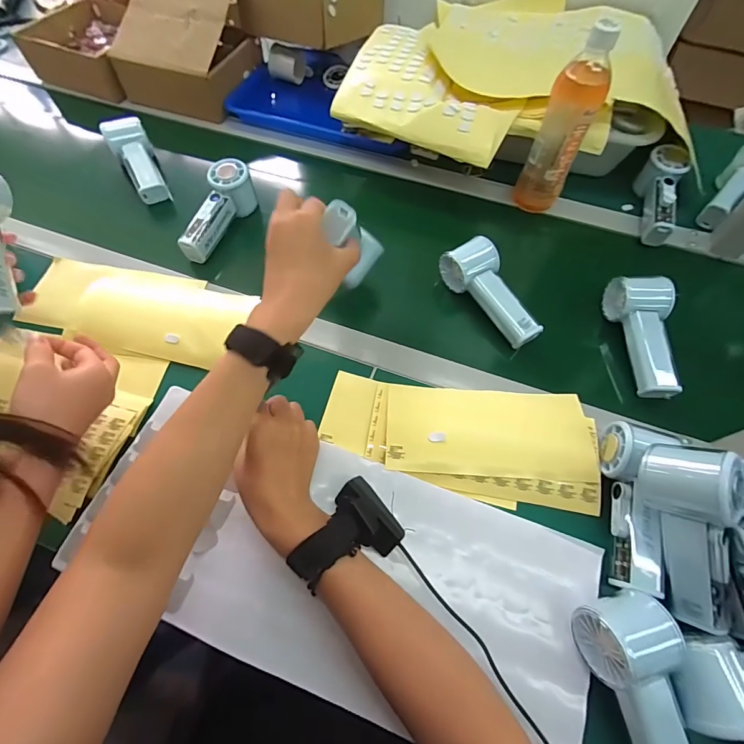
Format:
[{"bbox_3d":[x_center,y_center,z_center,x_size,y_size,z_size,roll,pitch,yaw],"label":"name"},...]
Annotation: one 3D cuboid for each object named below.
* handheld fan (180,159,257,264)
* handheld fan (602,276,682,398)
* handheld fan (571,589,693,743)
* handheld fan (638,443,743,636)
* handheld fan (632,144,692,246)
[{"bbox_3d":[-0.217,-0.227,0.557,0.051,0.056,0.155,20,77,10],"label":"handheld fan"},{"bbox_3d":[0.326,-0.047,0.467,0.059,0.049,0.144,7,62,3],"label":"handheld fan"},{"bbox_3d":[0.215,0.259,0.296,0.064,0.063,0.151,-9,62,-6],"label":"handheld fan"},{"bbox_3d":[0.272,0.139,0.333,0.065,0.070,0.155,-9,98,-5],"label":"handheld fan"},{"bbox_3d":[0.422,-0.253,0.573,0.045,0.053,0.148,11,79,5],"label":"handheld fan"}]

